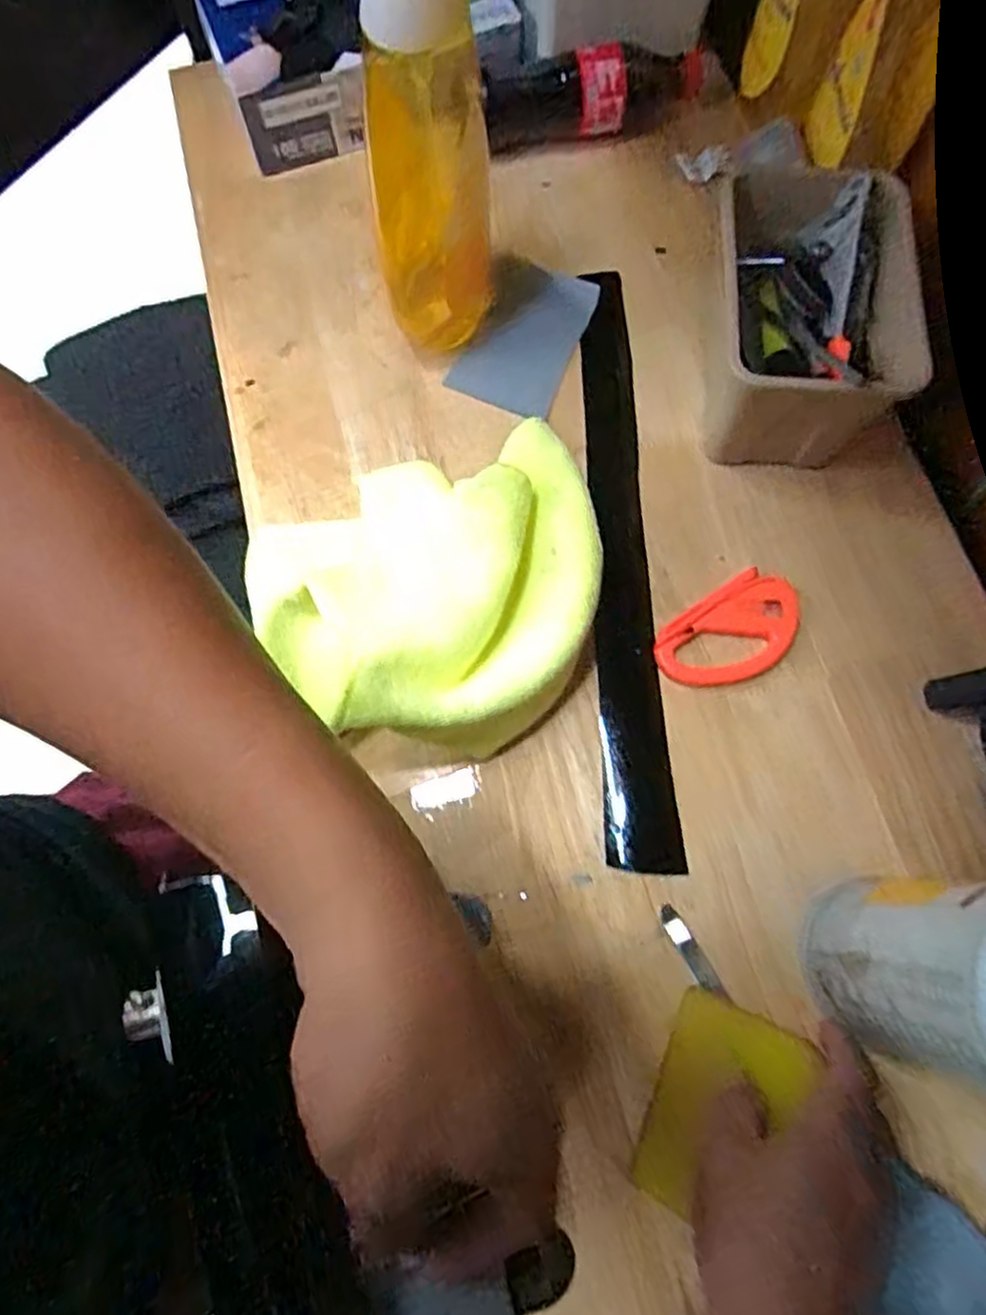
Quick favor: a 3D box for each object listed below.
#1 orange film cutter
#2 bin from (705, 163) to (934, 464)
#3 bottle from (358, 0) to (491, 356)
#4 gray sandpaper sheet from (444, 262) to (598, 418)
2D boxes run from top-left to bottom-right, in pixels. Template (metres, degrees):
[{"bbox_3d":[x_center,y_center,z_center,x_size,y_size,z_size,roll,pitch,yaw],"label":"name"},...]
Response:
[{"bbox_3d":[0.149,-0.014,0.437,0.096,0.007,0.056,-32,75,-9],"label":"orange film cutter"},{"bbox_3d":[0.198,-0.211,0.445,0.096,0.092,0.163,8,73,3],"label":"bin"},{"bbox_3d":[-0.036,-0.275,0.399,0.071,0.230,0.053,-14,73,-4],"label":"bottle"},{"bbox_3d":[0.022,-0.232,0.507,0.078,0.006,0.119,18,75,12],"label":"gray sandpaper sheet"}]

